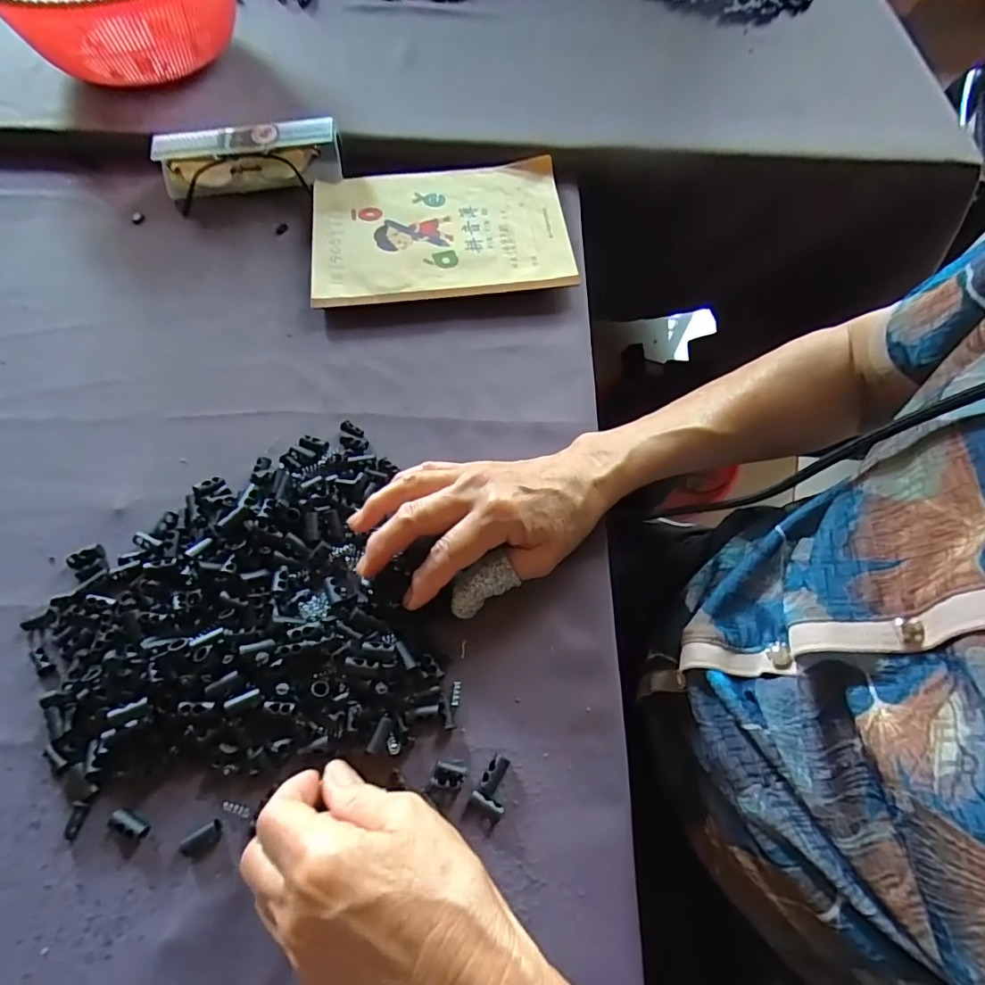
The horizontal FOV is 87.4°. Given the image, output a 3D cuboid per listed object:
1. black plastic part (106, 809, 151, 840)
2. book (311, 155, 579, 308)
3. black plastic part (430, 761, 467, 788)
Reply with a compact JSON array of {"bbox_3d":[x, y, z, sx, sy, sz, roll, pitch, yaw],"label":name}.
[{"bbox_3d":[-0.183,0.167,0.258,0.022,0.007,0.009,20,67,9],"label":"black plastic part"},{"bbox_3d":[-0.042,-0.215,0.423,0.206,0.008,0.141,-5,68,-3],"label":"book"},{"bbox_3d":[-0.023,0.148,0.270,0.016,0.005,0.011,13,66,6],"label":"black plastic part"}]

